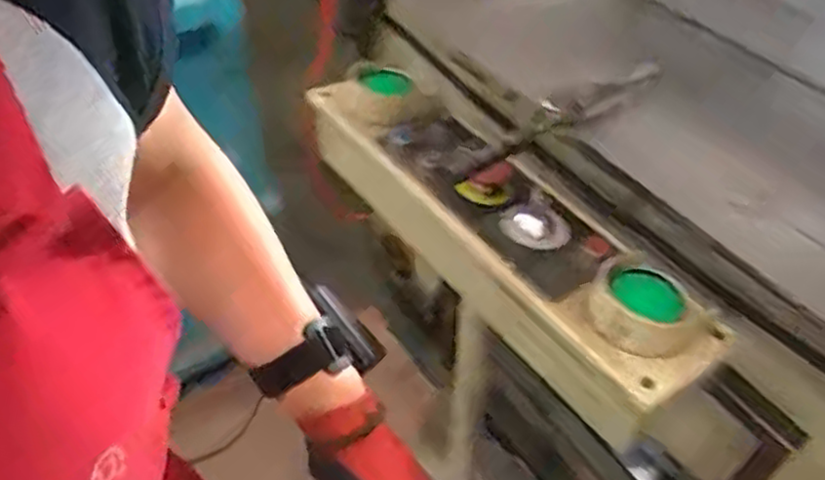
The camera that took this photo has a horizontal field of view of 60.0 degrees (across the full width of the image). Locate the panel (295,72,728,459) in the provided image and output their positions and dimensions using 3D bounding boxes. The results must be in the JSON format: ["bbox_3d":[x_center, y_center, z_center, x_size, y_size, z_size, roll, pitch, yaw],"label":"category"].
[{"bbox_3d":[0.084,-0.020,0.787,0.128,0.133,0.537,-28,53,-26],"label":"panel"}]

